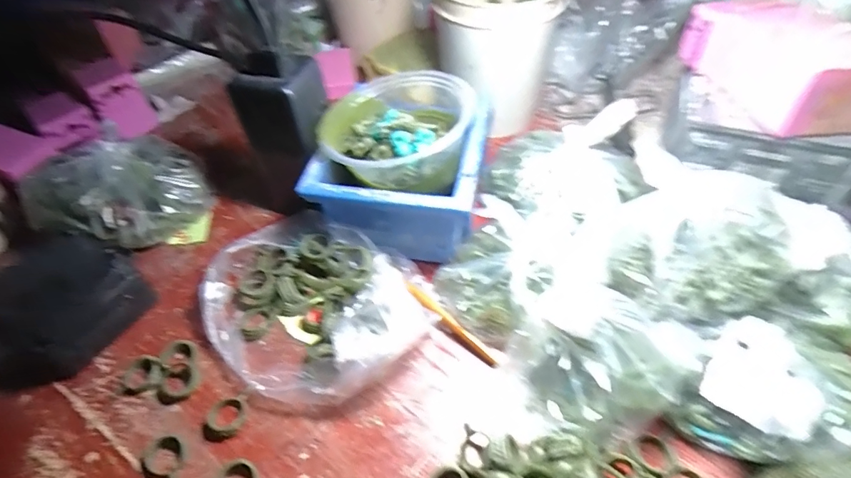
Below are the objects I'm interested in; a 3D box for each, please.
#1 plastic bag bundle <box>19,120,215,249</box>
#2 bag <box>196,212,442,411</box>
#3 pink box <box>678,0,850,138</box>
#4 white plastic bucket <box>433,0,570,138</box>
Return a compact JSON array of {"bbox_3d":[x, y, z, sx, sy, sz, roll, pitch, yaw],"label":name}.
[{"bbox_3d":[-0.261,-0.039,0.396,0.130,0.064,0.102,-39,56,-25],"label":"plastic bag bundle"},{"bbox_3d":[-0.083,0.045,0.323,0.164,0.047,0.120,15,52,18],"label":"bag"},{"bbox_3d":[0.255,-0.131,0.326,0.066,0.051,0.127,-11,49,-4],"label":"pink box"},{"bbox_3d":[0.071,-0.189,0.449,0.112,0.130,0.110,-3,49,3],"label":"white plastic bucket"}]

